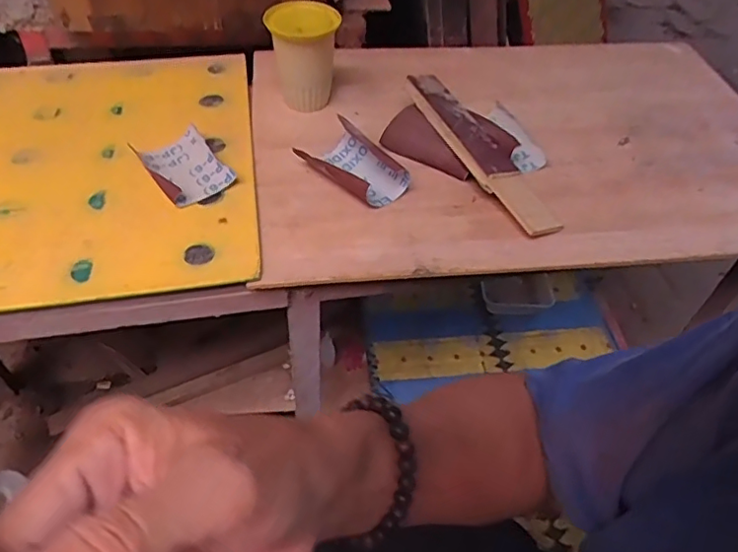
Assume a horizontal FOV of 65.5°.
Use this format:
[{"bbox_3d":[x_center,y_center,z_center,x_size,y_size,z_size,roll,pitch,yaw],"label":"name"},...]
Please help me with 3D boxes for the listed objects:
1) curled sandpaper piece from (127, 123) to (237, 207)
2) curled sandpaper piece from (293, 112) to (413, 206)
[{"bbox_3d":[-0.185,-0.111,0.570,0.066,0.017,0.098,-27,54,-24],"label":"curled sandpaper piece"},{"bbox_3d":[-0.017,-0.109,0.565,0.060,0.035,0.104,-36,62,-28],"label":"curled sandpaper piece"}]

